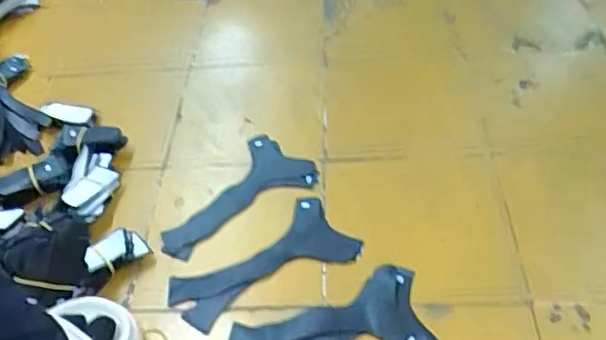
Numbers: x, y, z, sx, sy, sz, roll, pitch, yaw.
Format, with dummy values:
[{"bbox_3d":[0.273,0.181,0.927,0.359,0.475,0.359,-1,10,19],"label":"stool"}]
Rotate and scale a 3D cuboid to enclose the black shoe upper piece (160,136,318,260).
[{"bbox_3d":[-0.069,0.043,0.663,0.100,0.012,0.187,29,63,20],"label":"black shoe upper piece"}]

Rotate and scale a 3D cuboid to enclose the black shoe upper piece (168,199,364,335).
[{"bbox_3d":[-0.044,0.099,0.603,0.193,0.009,0.090,-25,51,-17],"label":"black shoe upper piece"}]

